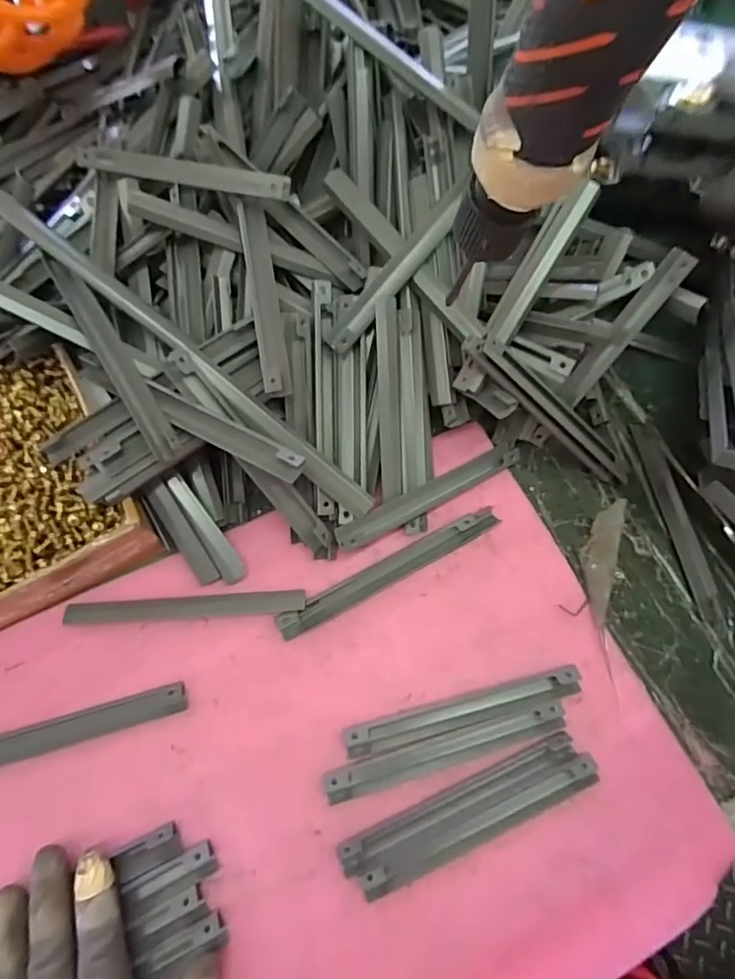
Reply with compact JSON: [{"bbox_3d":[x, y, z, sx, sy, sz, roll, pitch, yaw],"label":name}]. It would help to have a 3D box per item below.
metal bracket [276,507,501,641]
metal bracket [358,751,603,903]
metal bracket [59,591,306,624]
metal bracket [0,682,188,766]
[{"bbox_3d":[0.016,0.052,0.357,0.159,0.008,0.018,-27,72,-12],"label":"metal bracket"},{"bbox_3d":[0.066,0.189,0.304,0.144,0.005,0.018,-22,71,-10],"label":"metal bracket"},{"bbox_3d":[-0.113,0.075,0.346,0.145,0.013,0.014,-3,69,-3],"label":"metal bracket"},{"bbox_3d":[-0.181,0.142,0.317,0.147,0.011,0.017,-15,70,-8],"label":"metal bracket"}]

